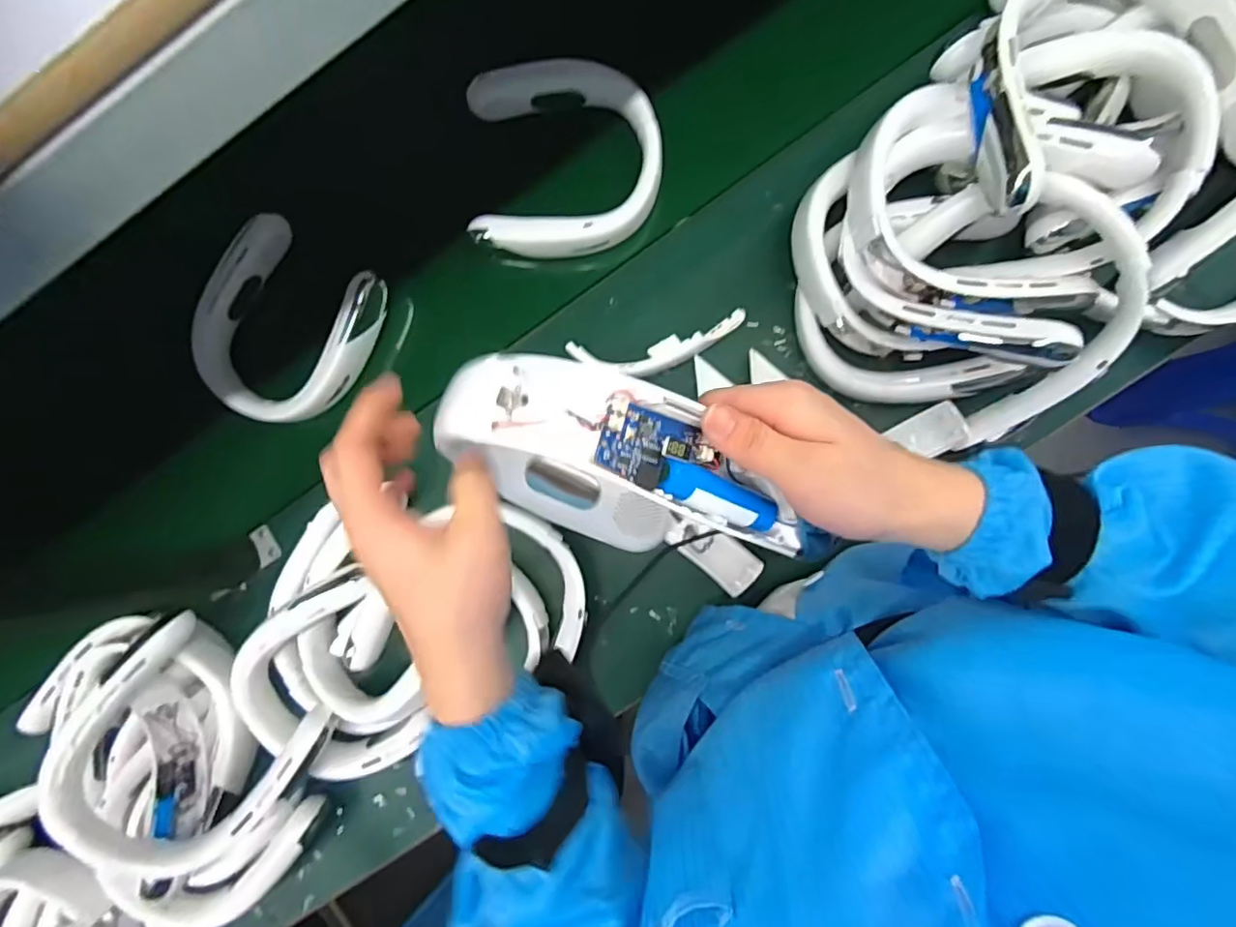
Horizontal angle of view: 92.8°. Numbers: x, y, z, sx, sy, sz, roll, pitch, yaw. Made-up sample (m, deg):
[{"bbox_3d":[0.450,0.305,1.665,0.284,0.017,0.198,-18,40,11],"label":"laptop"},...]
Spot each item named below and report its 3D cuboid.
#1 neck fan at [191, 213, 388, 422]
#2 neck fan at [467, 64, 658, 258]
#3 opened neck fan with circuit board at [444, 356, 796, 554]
[{"bbox_3d":[-0.365,-0.147,0.652,0.168,0.063,0.199,28,91,6],"label":"neck fan"},{"bbox_3d":[-0.055,-0.321,0.624,0.198,0.038,0.198,0,88,6],"label":"neck fan"},{"bbox_3d":[0.004,0.000,0.279,0.183,0.042,0.073,20,91,-2],"label":"opened neck fan with circuit board"}]

